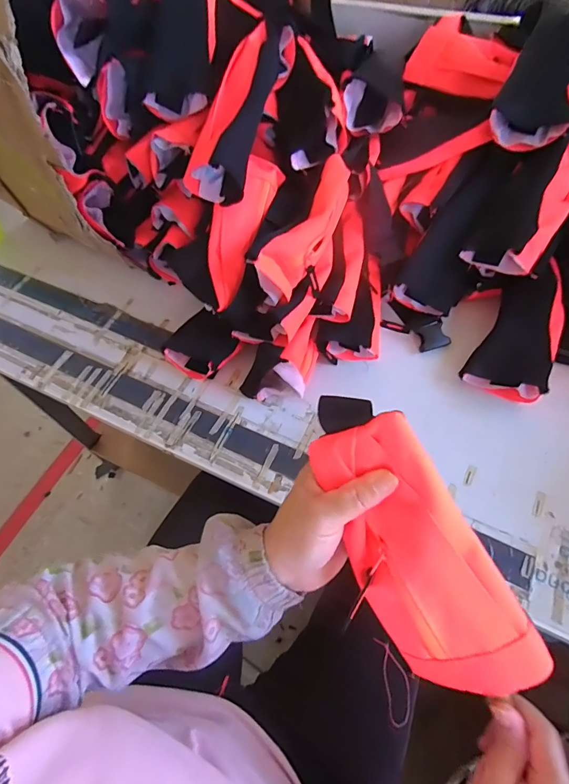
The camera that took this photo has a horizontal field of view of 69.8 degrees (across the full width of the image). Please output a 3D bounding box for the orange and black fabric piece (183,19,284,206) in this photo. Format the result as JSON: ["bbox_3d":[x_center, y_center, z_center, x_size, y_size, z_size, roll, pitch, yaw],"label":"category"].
[{"bbox_3d":[-0.054,-0.369,0.521,0.070,0.071,0.241,19,87,15],"label":"orange and black fabric piece"}]

